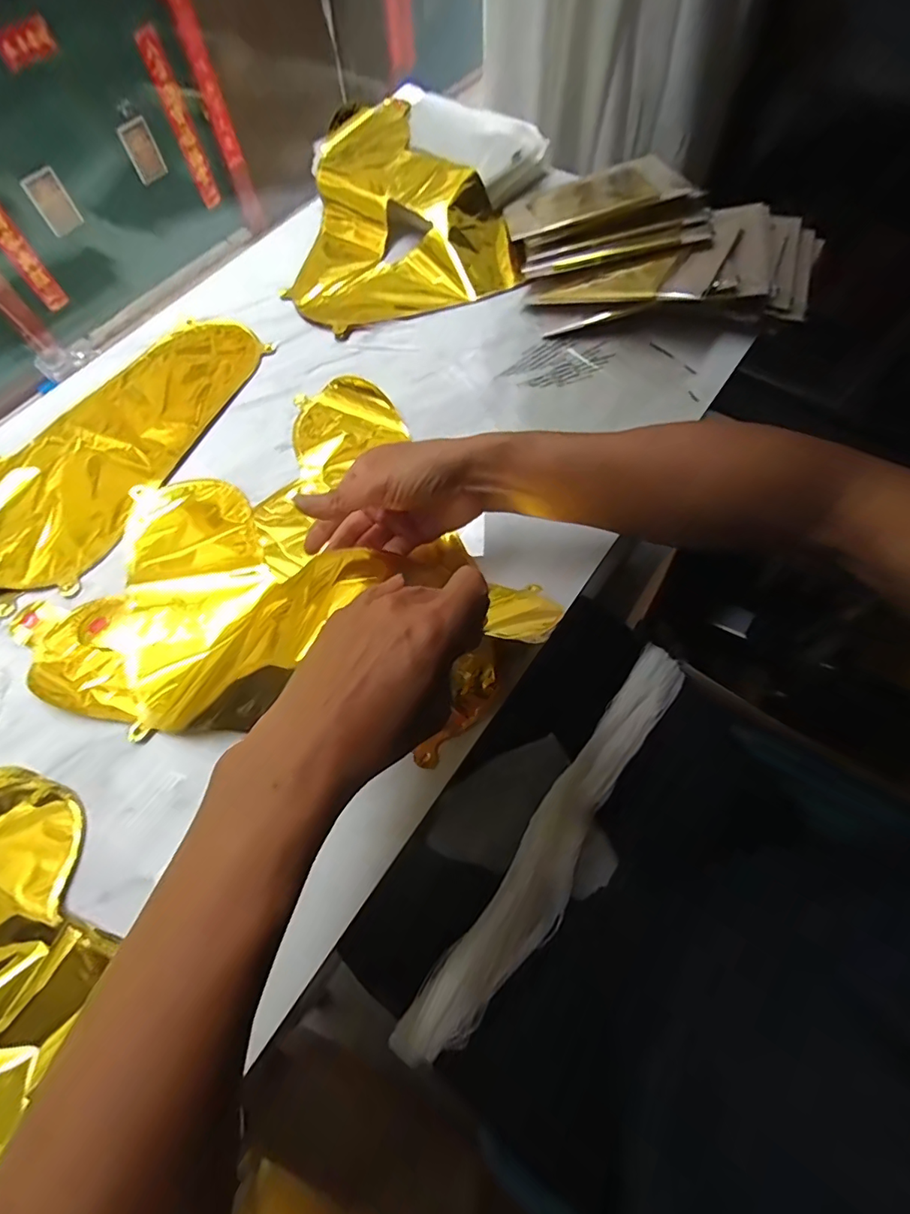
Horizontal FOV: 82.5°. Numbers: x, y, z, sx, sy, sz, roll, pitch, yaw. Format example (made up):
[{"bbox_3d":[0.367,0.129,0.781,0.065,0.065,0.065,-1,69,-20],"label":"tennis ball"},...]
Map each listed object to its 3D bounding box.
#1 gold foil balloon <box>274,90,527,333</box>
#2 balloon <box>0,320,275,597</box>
[{"bbox_3d":[-0.099,-0.507,0.657,0.262,0.056,0.366,-20,64,-7],"label":"gold foil balloon"},{"bbox_3d":[-0.400,-0.174,0.514,0.272,0.045,0.428,26,67,15],"label":"balloon"}]

